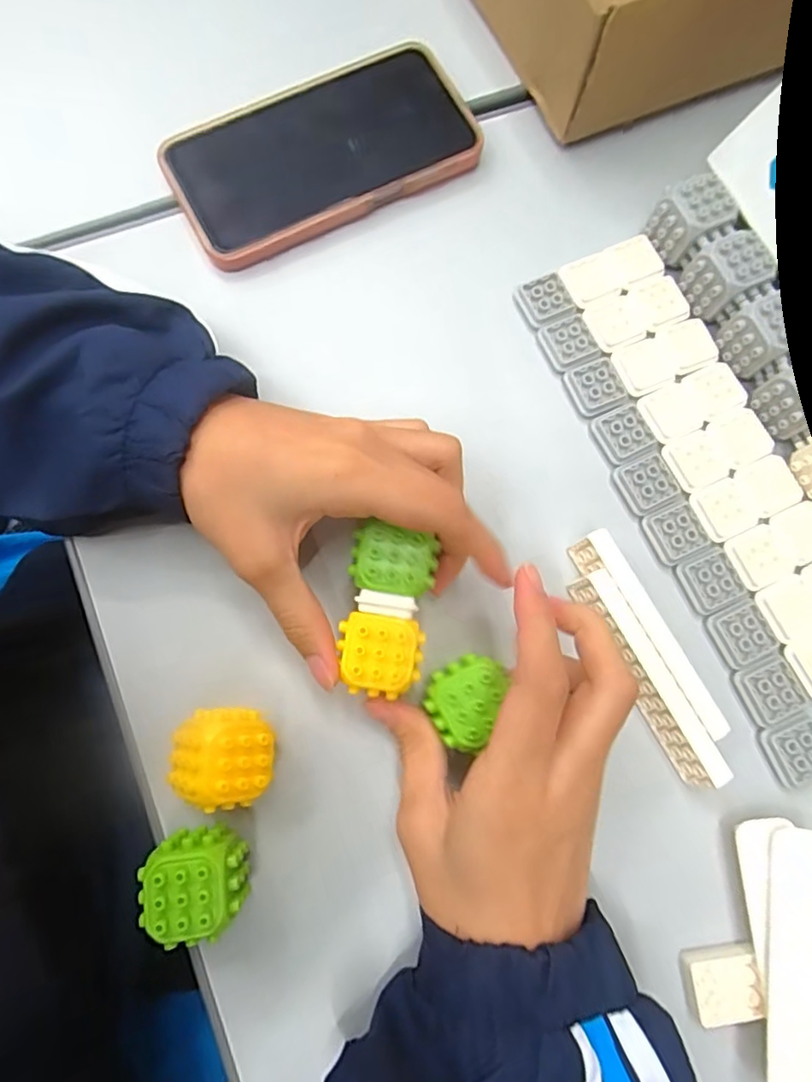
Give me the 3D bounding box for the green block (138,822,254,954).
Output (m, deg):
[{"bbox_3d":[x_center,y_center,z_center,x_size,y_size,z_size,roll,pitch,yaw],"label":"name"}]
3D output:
[{"bbox_3d":[-0.083,0.135,0.224,0.035,0.039,0.037,-7,79,-2],"label":"green block"}]

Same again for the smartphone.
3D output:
[{"bbox_3d":[-0.045,-0.217,0.309,0.168,0.013,0.082,-30,81,-6],"label":"smartphone"}]

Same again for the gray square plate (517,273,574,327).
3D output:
[{"bbox_3d":[0.076,-0.129,0.296,0.025,0.004,0.024,-21,80,-5],"label":"gray square plate"}]

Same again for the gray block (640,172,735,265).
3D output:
[{"bbox_3d":[0.150,-0.170,0.293,0.033,0.028,0.030,-32,81,-6],"label":"gray block"}]

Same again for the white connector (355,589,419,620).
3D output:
[{"bbox_3d":[-0.008,0.027,0.235,0.026,0.004,0.009,10,79,-1],"label":"white connector"}]

